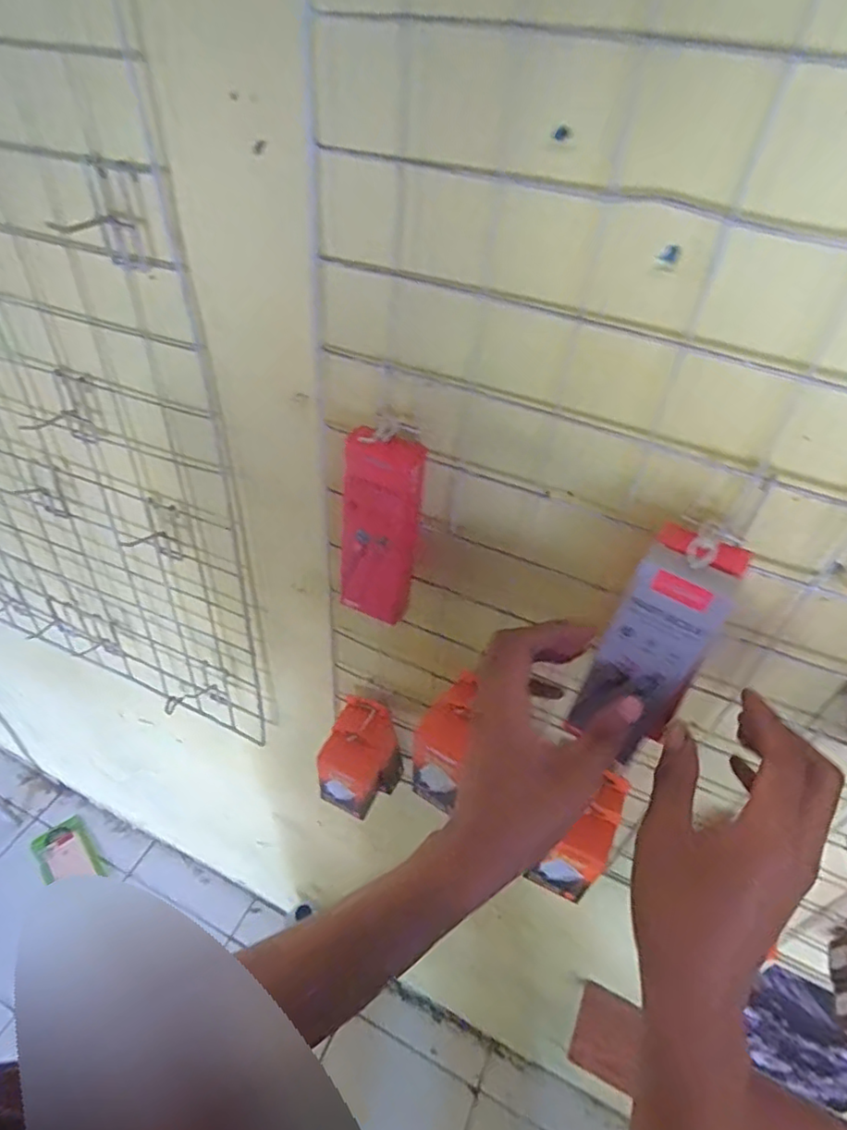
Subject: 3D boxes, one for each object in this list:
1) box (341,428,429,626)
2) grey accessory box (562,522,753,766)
[{"bbox_3d":[-0.031,-0.025,0.443,0.056,0.156,0.024,-2,43,-8],"label":"box"},{"bbox_3d":[0.139,0.052,0.363,0.054,0.145,0.045,36,37,28],"label":"grey accessory box"}]

